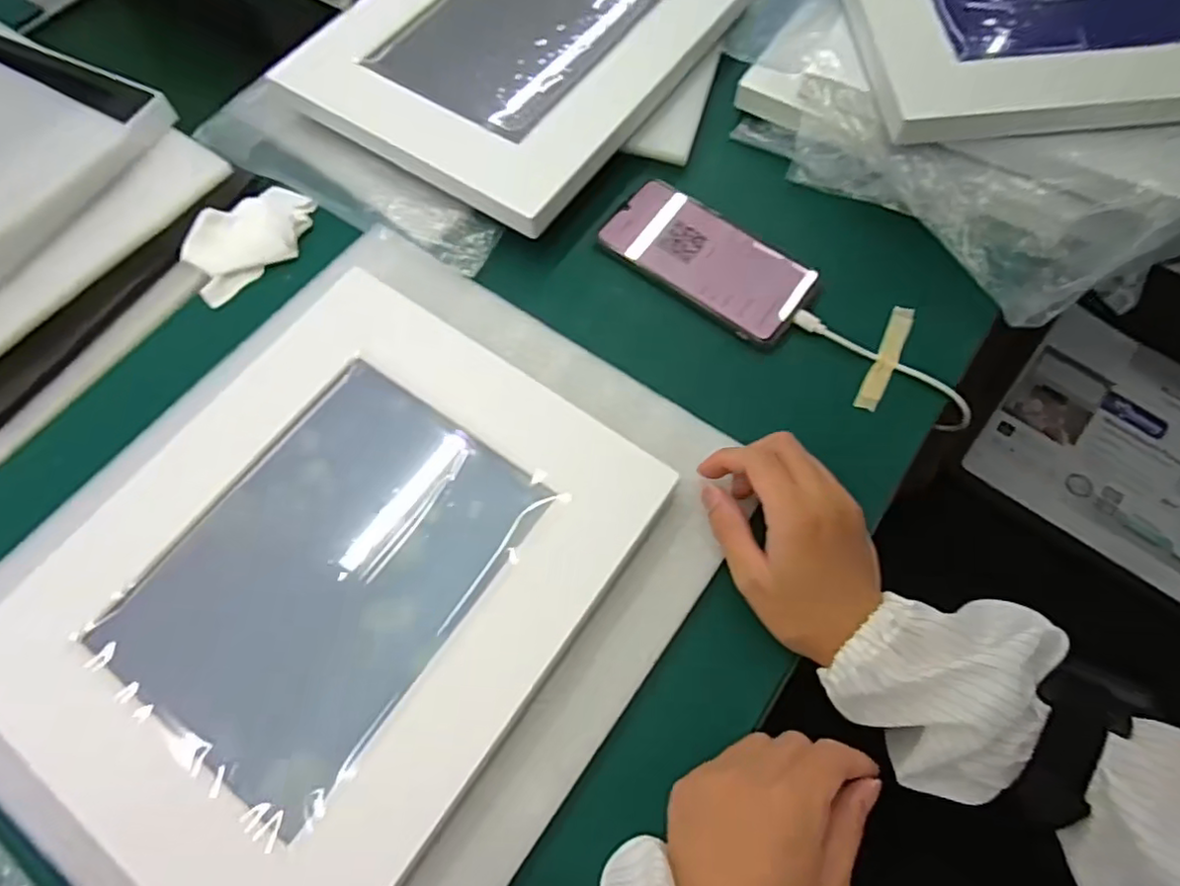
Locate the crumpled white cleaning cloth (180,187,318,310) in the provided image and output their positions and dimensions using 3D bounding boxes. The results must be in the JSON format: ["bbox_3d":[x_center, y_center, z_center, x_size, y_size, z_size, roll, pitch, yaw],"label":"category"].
[{"bbox_3d":[-0.243,-0.147,0.450,0.096,0.017,0.061,-39,70,-14],"label":"crumpled white cleaning cloth"}]

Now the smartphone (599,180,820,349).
[{"bbox_3d":[0.081,-0.131,0.433,0.146,0.016,0.072,38,73,17],"label":"smartphone"}]

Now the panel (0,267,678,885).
[{"bbox_3d":[-0.138,0.068,0.337,0.246,0.025,0.295,33,71,15],"label":"panel"}]

